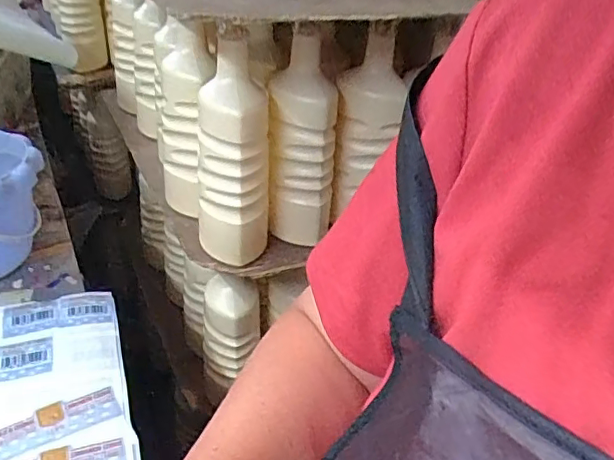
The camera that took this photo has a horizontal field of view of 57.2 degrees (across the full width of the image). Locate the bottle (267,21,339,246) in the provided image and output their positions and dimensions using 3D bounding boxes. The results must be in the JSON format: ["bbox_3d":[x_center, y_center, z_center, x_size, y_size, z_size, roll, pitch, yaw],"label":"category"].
[{"bbox_3d":[-0.005,-0.095,0.597,0.067,0.222,0.066,3,34,-2],"label":"bottle"}]

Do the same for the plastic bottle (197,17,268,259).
[{"bbox_3d":[-0.074,-0.069,0.568,0.074,0.238,0.078,-3,35,-11],"label":"plastic bottle"}]

